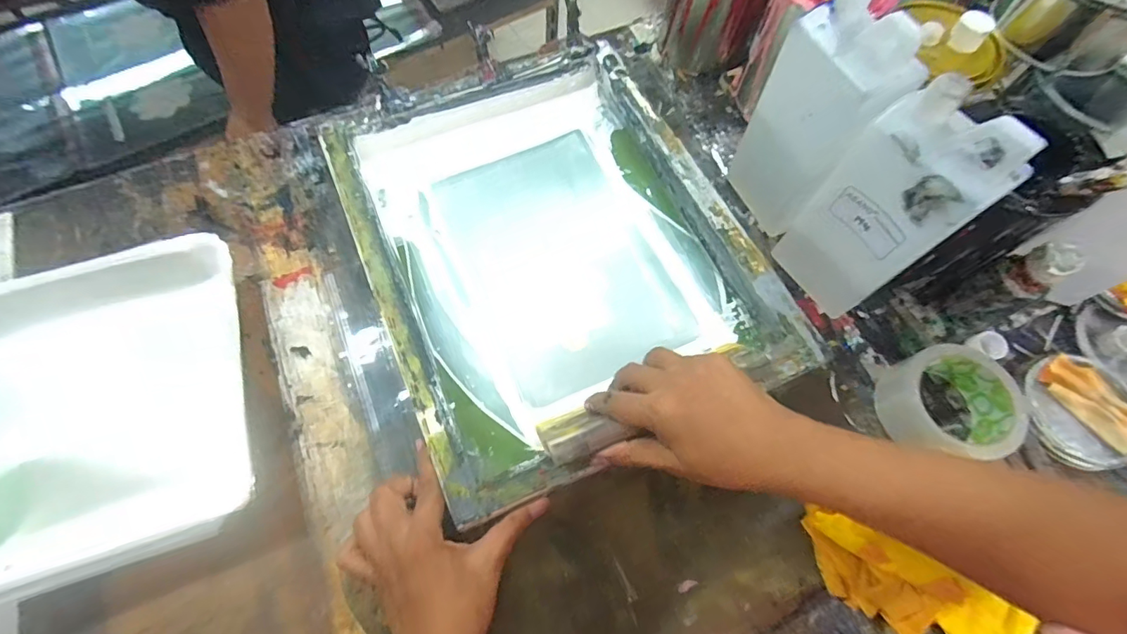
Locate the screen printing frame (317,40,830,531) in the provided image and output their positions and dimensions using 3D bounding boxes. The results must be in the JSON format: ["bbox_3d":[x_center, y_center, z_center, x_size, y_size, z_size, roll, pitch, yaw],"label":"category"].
[{"bbox_3d":[-0.013,-0.074,0.496,0.352,0.054,0.434,-22,69,-9],"label":"screen printing frame"}]

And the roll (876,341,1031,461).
[{"bbox_3d":[0.339,0.076,0.427,0.098,0.043,0.096,0,67,-1],"label":"roll"}]

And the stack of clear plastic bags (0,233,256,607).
[{"bbox_3d":[-0.472,0.104,0.396,0.407,0.065,0.258,-20,68,-12],"label":"stack of clear plastic bags"}]

